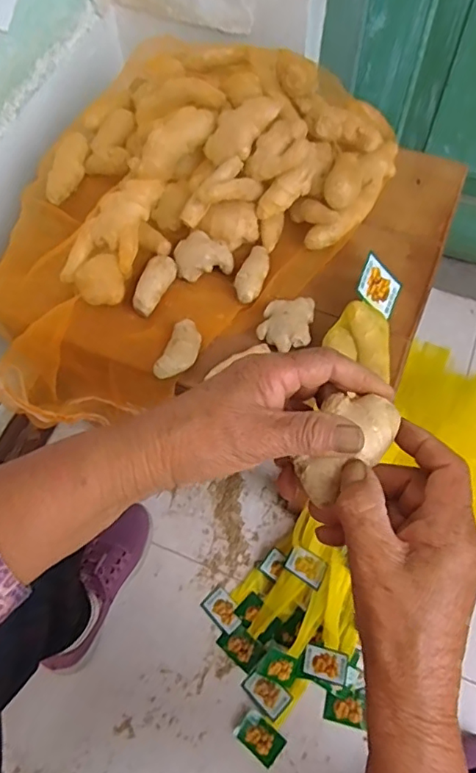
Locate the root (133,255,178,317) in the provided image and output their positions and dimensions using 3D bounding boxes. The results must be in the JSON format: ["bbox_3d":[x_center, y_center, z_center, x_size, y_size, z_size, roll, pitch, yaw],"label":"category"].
[{"bbox_3d":[-0.080,-0.097,0.517,0.027,0.022,0.060,15,66,11],"label":"root"}]

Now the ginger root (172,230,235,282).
[{"bbox_3d":[-0.034,-0.130,0.527,0.055,0.024,0.038,-10,64,-2],"label":"ginger root"}]

